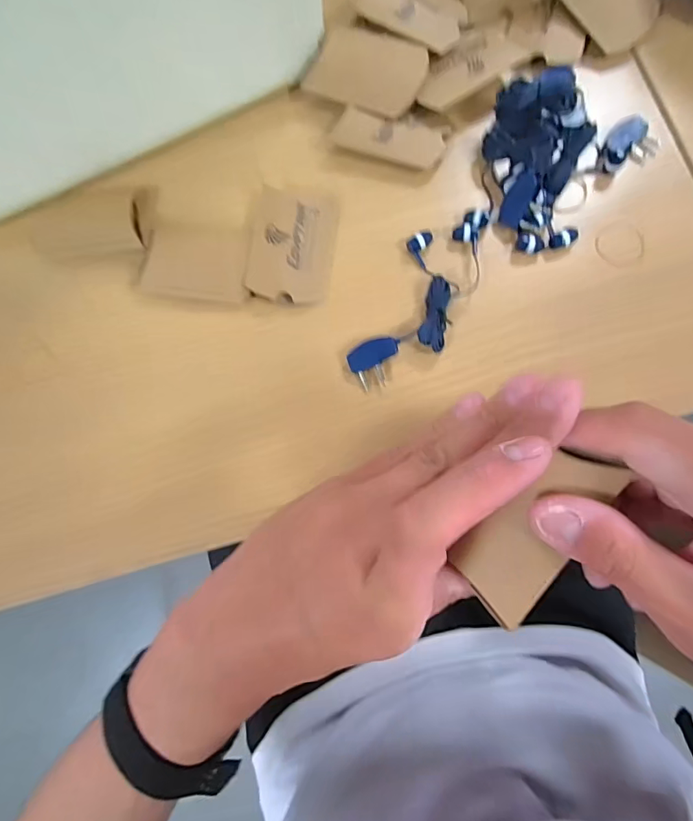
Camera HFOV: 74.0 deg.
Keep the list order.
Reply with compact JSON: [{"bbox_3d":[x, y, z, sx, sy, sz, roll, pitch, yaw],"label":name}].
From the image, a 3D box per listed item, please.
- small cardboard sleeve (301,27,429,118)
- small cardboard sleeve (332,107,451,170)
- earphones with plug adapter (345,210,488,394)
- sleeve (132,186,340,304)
[{"bbox_3d":[0.016,-0.258,0.346,0.083,0.007,0.063,24,82,8],"label":"small cardboard sleeve"},{"bbox_3d":[0.033,-0.204,0.340,0.079,0.006,0.035,17,83,3],"label":"small cardboard sleeve"},{"bbox_3d":[0.055,-0.080,0.319,0.052,0.017,0.144,26,82,9],"label":"earphones with plug adapter"},{"bbox_3d":[-0.083,-0.121,0.333,0.145,0.010,0.083,2,79,5],"label":"sleeve"}]

